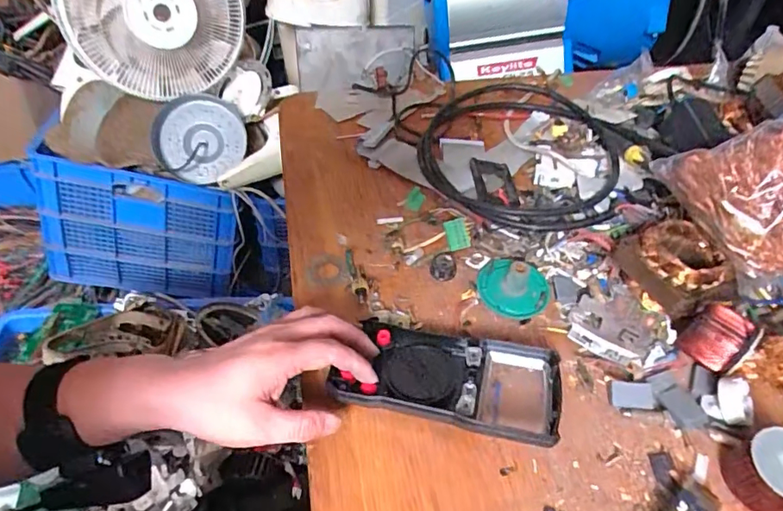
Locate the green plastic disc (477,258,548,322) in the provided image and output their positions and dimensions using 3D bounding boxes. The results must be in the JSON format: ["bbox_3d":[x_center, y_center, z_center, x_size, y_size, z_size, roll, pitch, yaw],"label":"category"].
[{"bbox_3d":[0.117,0.022,0.479,0.066,0.032,0.065,2,48,-2],"label":"green plastic disc"}]

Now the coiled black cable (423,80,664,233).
[{"bbox_3d":[0.171,-0.127,0.608,0.273,0.026,0.261,-1,48,2],"label":"coiled black cable"}]

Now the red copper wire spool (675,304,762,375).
[{"bbox_3d":[0.279,0.068,0.428,0.042,0.042,0.046,-32,55,-27],"label":"red copper wire spool"}]

